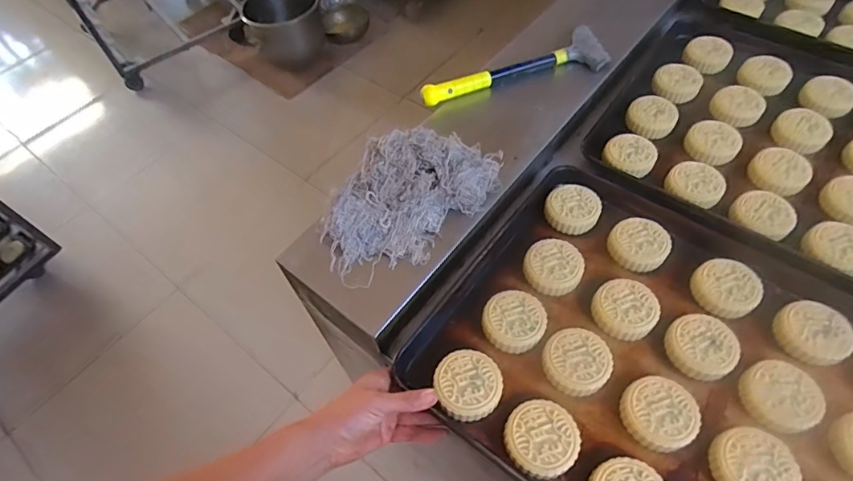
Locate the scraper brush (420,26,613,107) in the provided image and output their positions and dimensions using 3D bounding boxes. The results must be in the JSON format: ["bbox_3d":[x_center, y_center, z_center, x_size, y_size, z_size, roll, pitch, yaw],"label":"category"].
[{"bbox_3d":[0.137,-0.278,0.764,0.305,0.024,0.092,-13,55,-11],"label":"scraper brush"}]

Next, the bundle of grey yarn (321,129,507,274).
[{"bbox_3d":[-0.026,-0.067,0.612,0.157,0.061,0.254,38,61,23],"label":"bundle of grey yarn"}]

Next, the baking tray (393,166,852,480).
[{"bbox_3d":[0.319,0.154,0.502,0.590,0.054,0.400,32,65,21],"label":"baking tray"}]

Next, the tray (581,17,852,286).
[{"bbox_3d":[0.587,-0.136,0.676,0.608,0.056,0.446,30,58,19],"label":"tray"}]

